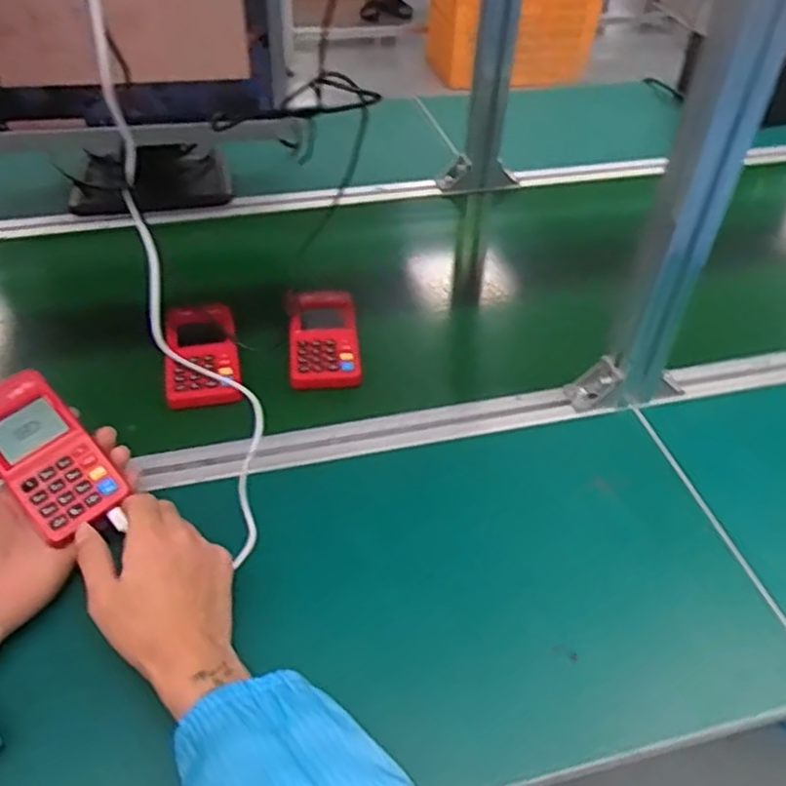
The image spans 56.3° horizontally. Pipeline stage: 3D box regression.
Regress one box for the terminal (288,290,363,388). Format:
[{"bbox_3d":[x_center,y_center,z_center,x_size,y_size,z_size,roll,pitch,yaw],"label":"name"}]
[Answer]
[{"bbox_3d":[-0.072,-0.058,0.764,0.072,0.034,0.126,-4,44,-7],"label":"terminal"}]

